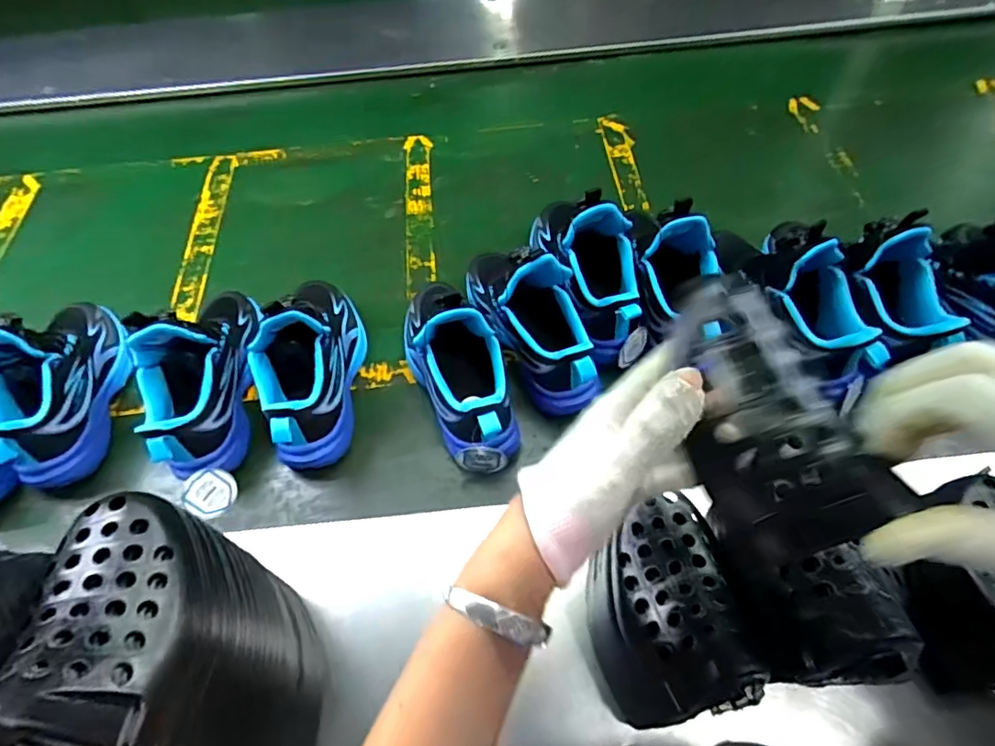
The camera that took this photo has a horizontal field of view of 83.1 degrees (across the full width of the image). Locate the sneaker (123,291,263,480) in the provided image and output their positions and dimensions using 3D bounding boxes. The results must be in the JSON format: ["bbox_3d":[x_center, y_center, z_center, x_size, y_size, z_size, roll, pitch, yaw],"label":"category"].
[{"bbox_3d":[-0.311,-0.008,0.592,0.074,0.146,0.227,-3,58,1],"label":"sneaker"}]

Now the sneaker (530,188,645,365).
[{"bbox_3d":[0.105,-0.130,0.638,0.073,0.154,0.239,-15,59,-6],"label":"sneaker"}]

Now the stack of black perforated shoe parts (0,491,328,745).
[{"bbox_3d":[-0.196,0.175,0.371,0.084,0.225,0.160,-17,59,-7],"label":"stack of black perforated shoe parts"}]

